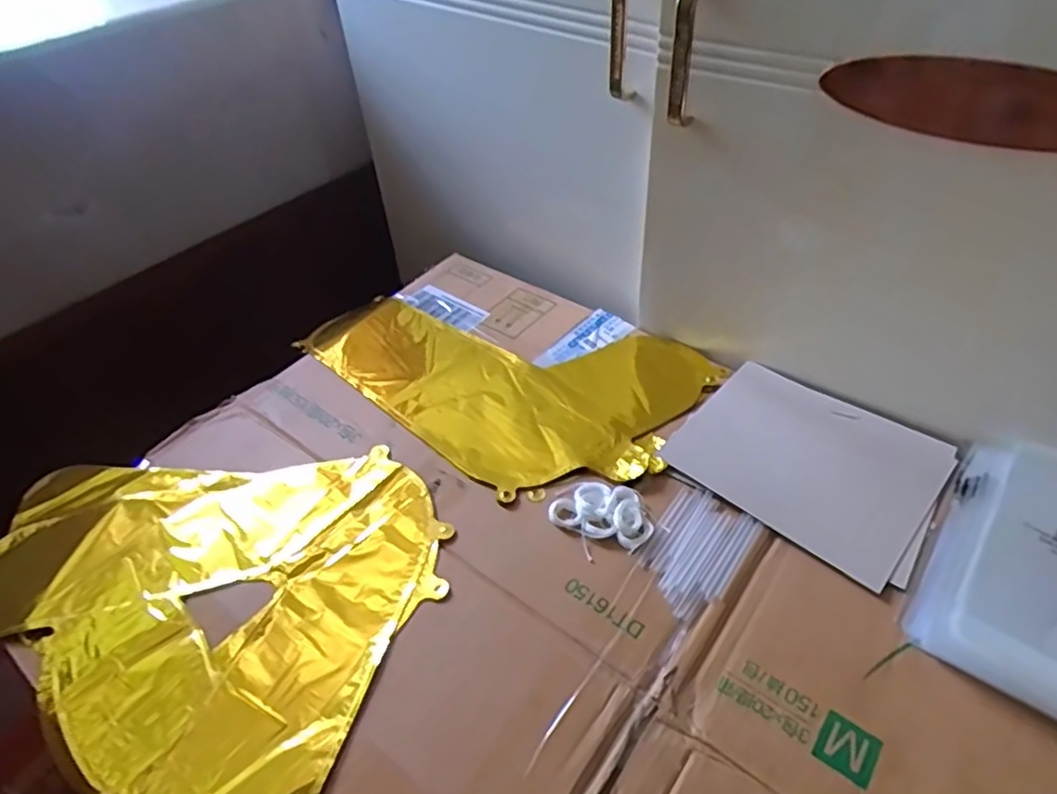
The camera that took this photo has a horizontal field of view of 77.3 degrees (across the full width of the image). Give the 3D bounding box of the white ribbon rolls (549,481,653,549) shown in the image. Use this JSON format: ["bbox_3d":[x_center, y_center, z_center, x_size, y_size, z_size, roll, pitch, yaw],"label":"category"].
[{"bbox_3d":[0.060,0.089,0.527,0.078,0.010,0.050,14,48,17],"label":"white ribbon rolls"}]

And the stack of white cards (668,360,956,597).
[{"bbox_3d":[0.235,0.053,0.556,0.197,0.011,0.163,30,54,29],"label":"stack of white cards"}]

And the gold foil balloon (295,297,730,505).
[{"bbox_3d":[-0.041,-0.030,0.664,0.396,0.026,0.245,23,51,25],"label":"gold foil balloon"}]

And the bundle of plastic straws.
[{"bbox_3d":[0.127,0.115,0.503,0.068,0.004,0.103,27,53,27],"label":"bundle of plastic straws"}]

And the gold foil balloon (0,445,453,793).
[{"bbox_3d":[-0.267,0.153,0.519,0.386,0.040,0.310,16,48,19],"label":"gold foil balloon"}]

